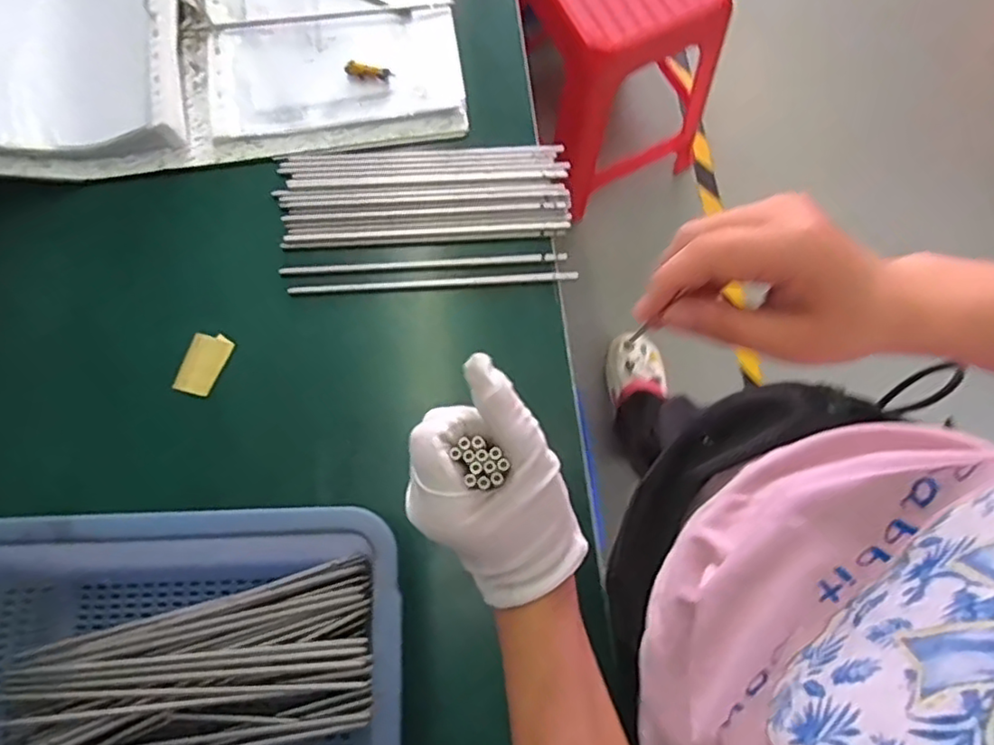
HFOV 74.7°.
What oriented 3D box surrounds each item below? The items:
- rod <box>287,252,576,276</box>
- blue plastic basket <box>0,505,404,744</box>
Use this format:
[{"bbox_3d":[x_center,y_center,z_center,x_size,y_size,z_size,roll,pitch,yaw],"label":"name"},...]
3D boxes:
[{"bbox_3d":[-0.065,-0.096,0.576,0.251,0.013,0.010,-3,76,-2],"label":"rod"},{"bbox_3d":[-0.217,0.218,0.453,0.306,0.096,0.230,-2,76,-2],"label":"blue plastic basket"}]

